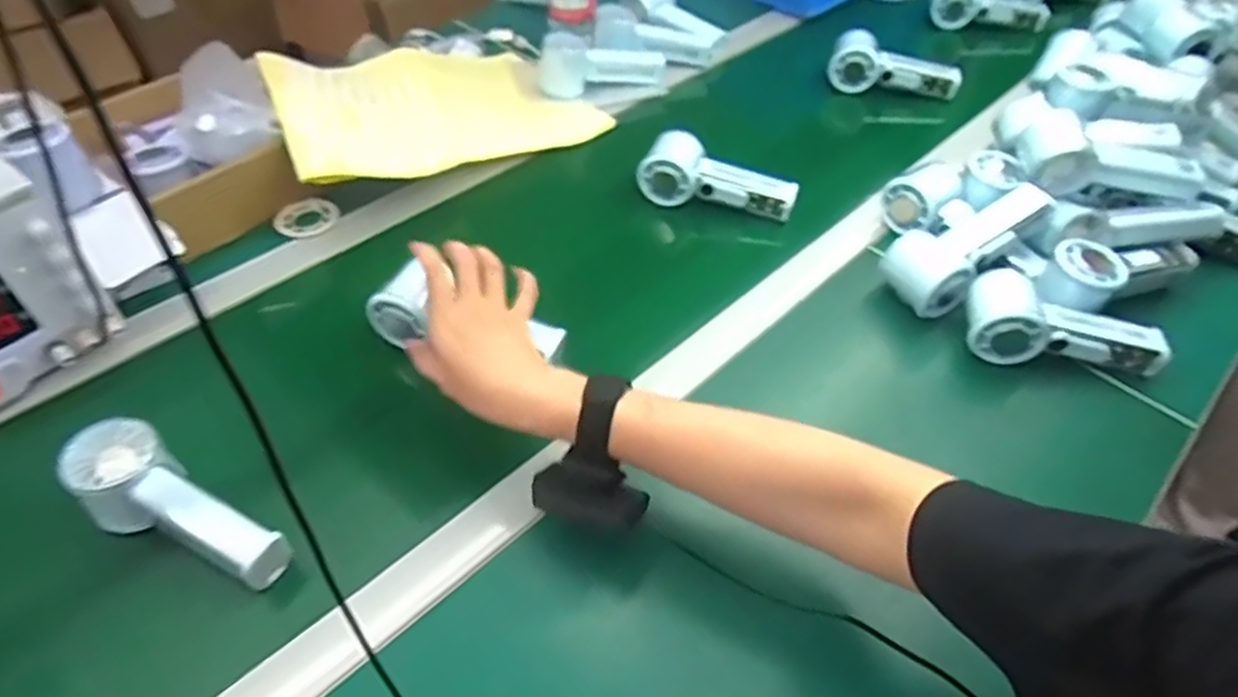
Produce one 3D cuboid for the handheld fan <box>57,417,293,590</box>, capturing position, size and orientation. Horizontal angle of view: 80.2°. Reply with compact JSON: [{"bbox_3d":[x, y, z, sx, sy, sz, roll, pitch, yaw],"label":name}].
[{"bbox_3d":[-0.289,0.108,0.476,0.158,0.048,0.057,33,54,14],"label":"handheld fan"}]

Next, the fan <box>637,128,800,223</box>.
[{"bbox_3d":[0.098,-0.167,0.722,0.152,0.060,0.047,17,49,13],"label":"fan"}]

